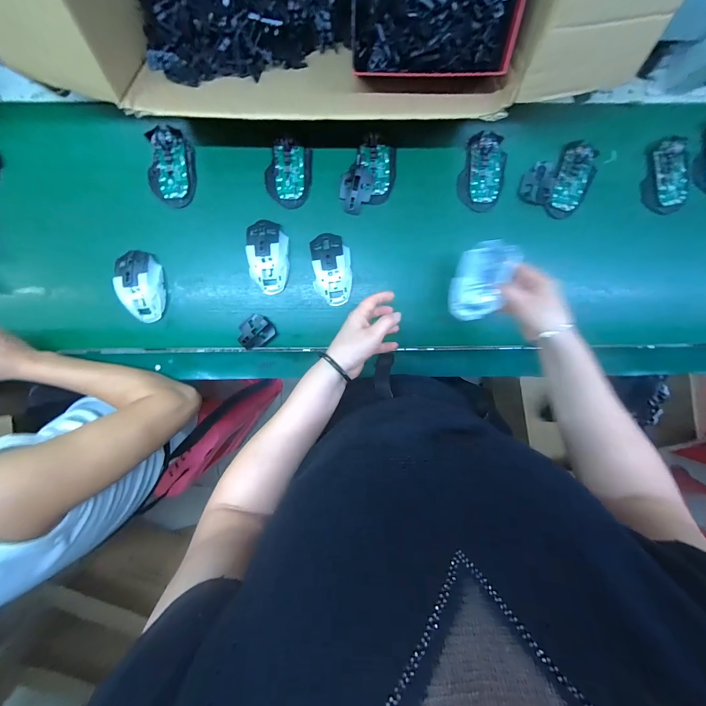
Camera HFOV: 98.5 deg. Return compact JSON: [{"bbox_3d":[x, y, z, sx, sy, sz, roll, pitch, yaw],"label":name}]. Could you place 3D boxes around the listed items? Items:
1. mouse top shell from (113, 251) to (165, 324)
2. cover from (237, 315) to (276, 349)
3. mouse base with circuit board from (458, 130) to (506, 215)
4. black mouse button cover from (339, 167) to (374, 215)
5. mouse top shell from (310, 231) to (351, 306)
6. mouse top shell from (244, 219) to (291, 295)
[{"bbox_3d":[-0.356,-0.112,0.512,0.064,0.039,0.118,-12,98,2],"label":"mouse top shell"},{"bbox_3d":[-0.172,-0.035,0.538,0.064,0.020,0.050,-43,96,6],"label":"cover"},{"bbox_3d":[0.215,-0.297,0.499,0.070,0.012,0.112,11,98,-1],"label":"mouse base with circuit board"},{"bbox_3d":[0.004,-0.264,0.496,0.051,0.012,0.062,15,98,-2],"label":"black mouse button cover"},{"bbox_3d":[-0.036,-0.140,0.514,0.066,0.040,0.118,-4,98,1],"label":"mouse top shell"},{"bbox_3d":[-0.142,-0.159,0.508,0.071,0.043,0.117,0,98,0],"label":"mouse top shell"}]

